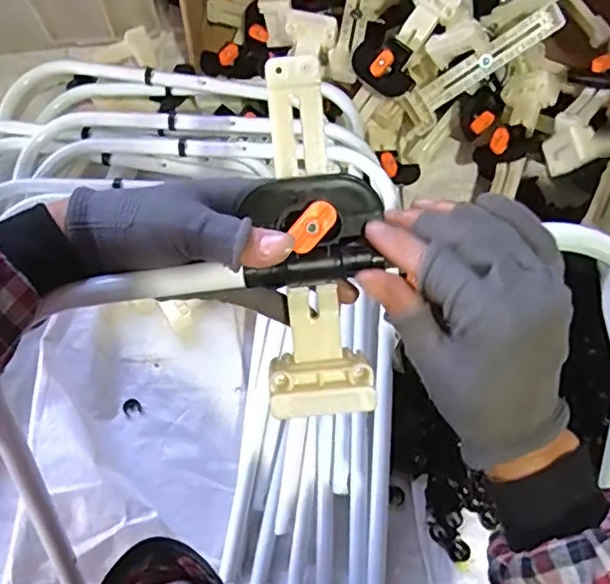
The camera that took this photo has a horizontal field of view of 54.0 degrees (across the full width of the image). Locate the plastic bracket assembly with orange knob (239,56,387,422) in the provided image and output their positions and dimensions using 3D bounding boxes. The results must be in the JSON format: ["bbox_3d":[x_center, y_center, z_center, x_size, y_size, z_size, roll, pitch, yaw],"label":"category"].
[{"bbox_3d":[0.005,-0.027,0.330,0.065,0.047,0.193,-3,99,2],"label":"plastic bracket assembly with orange knob"}]

